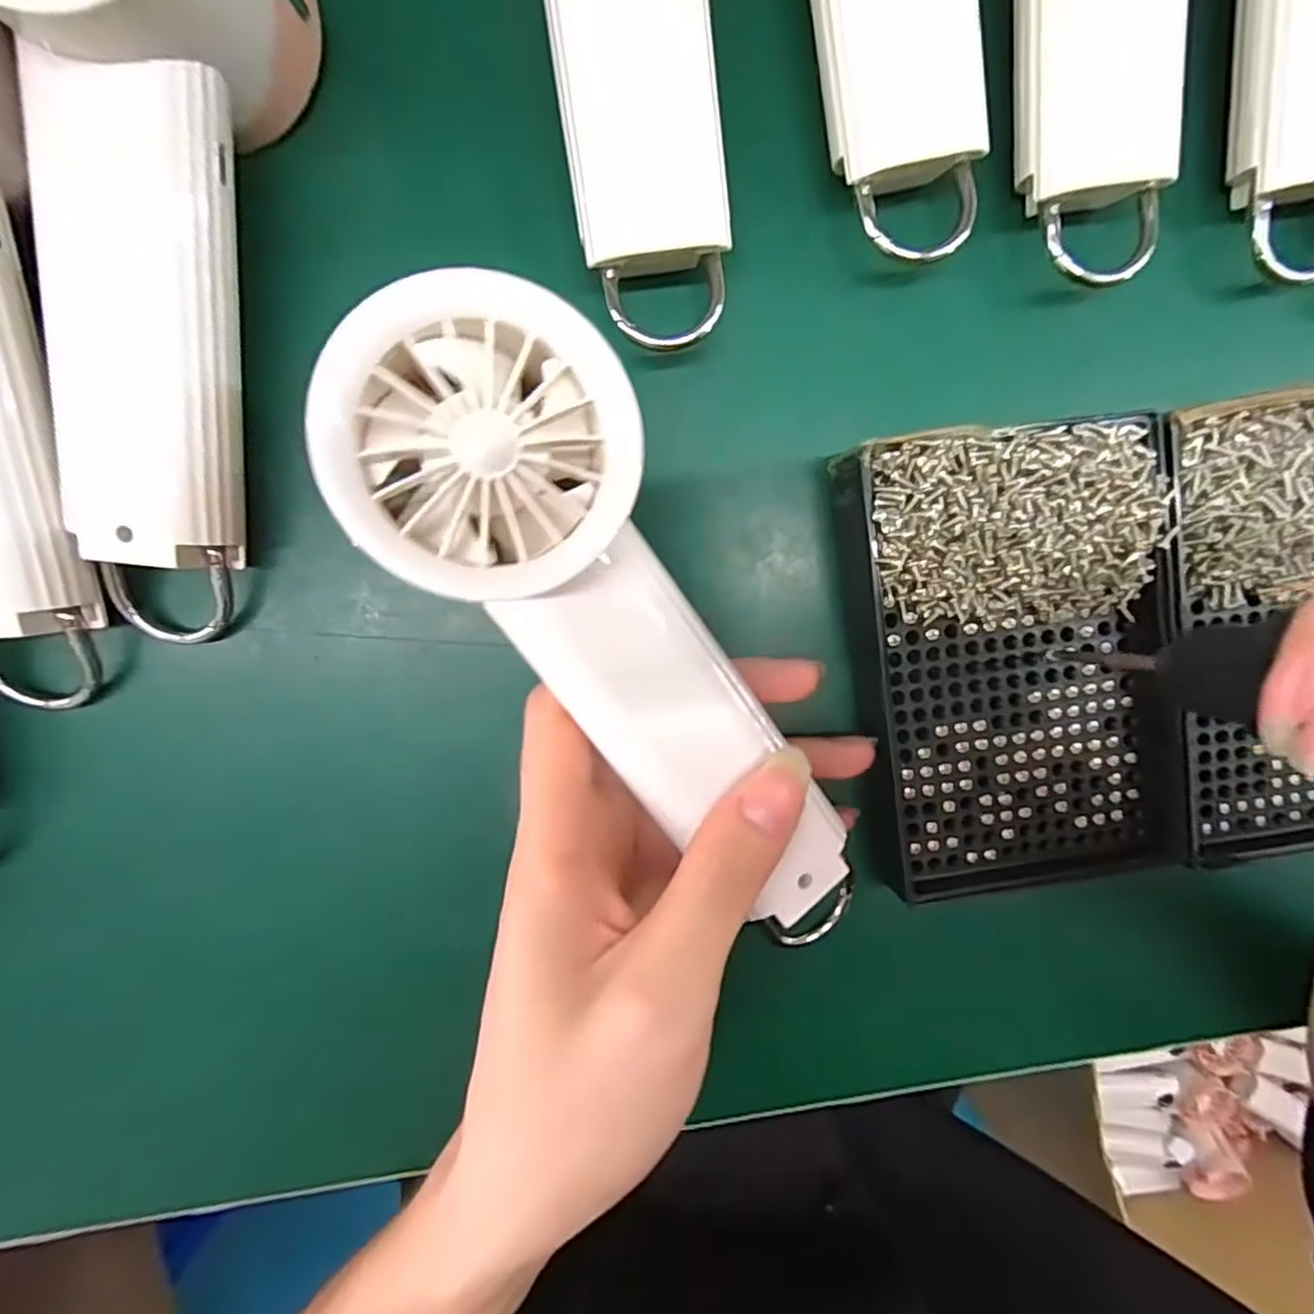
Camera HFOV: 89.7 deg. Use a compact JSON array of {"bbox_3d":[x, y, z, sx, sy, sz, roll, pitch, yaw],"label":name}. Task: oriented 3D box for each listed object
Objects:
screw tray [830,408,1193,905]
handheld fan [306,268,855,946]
[{"bbox_3d":[0.107,0.003,0.203,0.094,0.034,0.139,-11,96,-2],"label":"screw tray"},{"bbox_3d":[-0.004,-0.001,0.157,0.057,0.030,0.172,-35,114,1],"label":"handheld fan"}]

